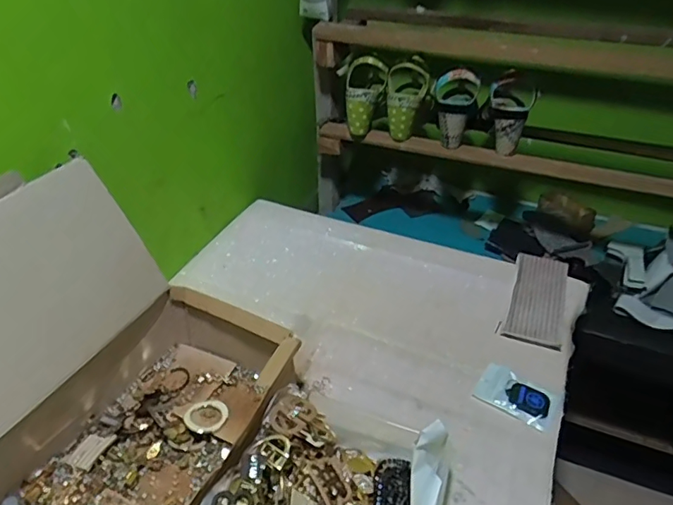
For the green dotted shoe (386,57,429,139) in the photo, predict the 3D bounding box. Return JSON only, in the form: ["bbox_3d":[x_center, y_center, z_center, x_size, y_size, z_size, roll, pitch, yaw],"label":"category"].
[{"bbox_3d":[0.136,-0.293,0.980,0.080,0.135,0.085,4,37,4],"label":"green dotted shoe"}]

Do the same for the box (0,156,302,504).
[{"bbox_3d":[-0.238,0.121,0.519,0.301,0.282,0.324,17,41,19],"label":"box"}]

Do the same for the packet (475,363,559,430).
[{"bbox_3d":[0.233,0.184,0.669,0.095,0.011,0.061,25,44,27],"label":"packet"}]

